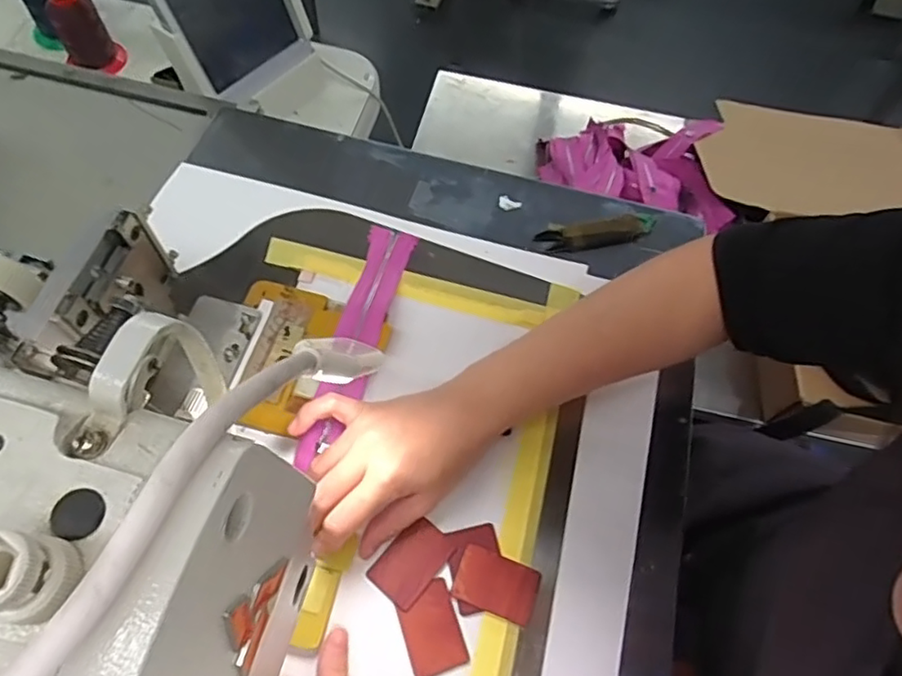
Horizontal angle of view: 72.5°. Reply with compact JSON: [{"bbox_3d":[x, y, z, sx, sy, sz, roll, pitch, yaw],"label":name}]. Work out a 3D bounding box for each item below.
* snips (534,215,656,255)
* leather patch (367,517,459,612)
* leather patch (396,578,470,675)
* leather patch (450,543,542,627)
[{"bbox_3d":[0.125,-0.090,0.526,0.102,0.009,0.023,-10,63,-9],"label":"snips"},{"bbox_3d":[-0.025,0.144,0.399,0.033,0.004,0.052,37,66,15],"label":"leather patch"},{"bbox_3d":[-0.012,0.181,0.382,0.034,0.004,0.050,-16,64,-12],"label":"leather patch"},{"bbox_3d":[0.029,0.158,0.395,0.053,0.004,0.035,19,63,7],"label":"leather patch"}]

